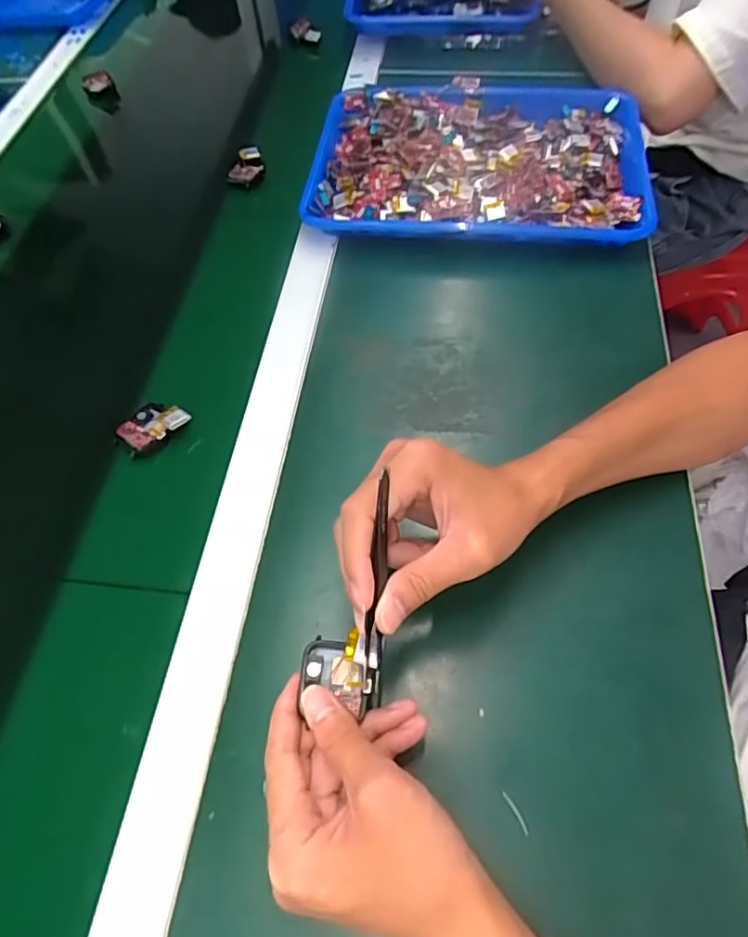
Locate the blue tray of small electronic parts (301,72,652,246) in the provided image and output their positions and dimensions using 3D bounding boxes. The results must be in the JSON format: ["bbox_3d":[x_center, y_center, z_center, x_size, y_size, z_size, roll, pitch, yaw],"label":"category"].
[{"bbox_3d":[0.108,-0.325,0.612,0.339,0.036,0.256,3,59,7],"label":"blue tray of small electronic parts"}]

